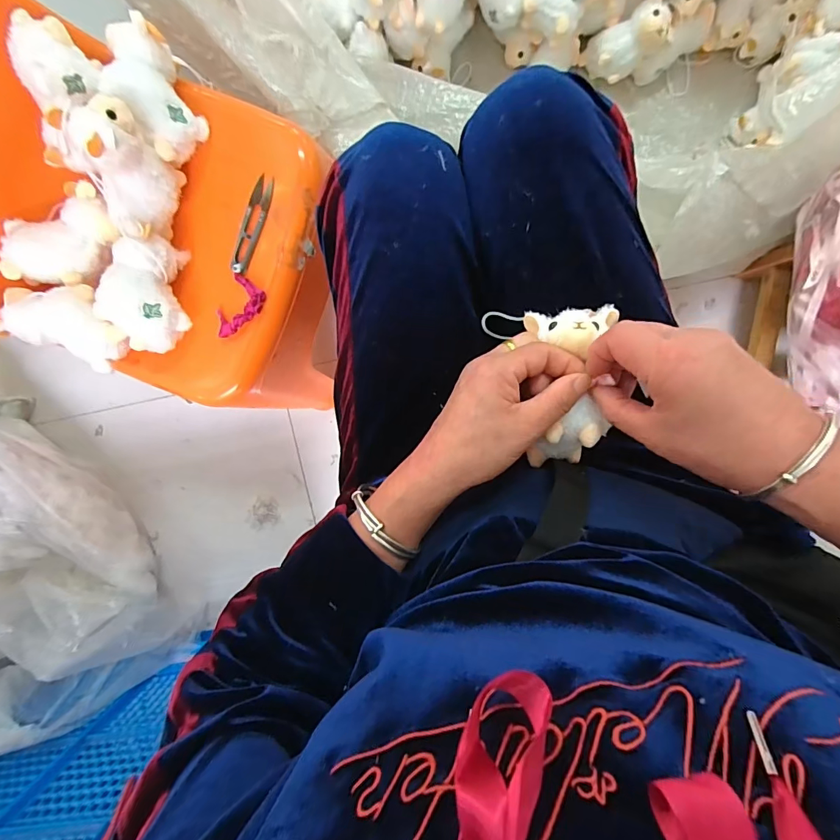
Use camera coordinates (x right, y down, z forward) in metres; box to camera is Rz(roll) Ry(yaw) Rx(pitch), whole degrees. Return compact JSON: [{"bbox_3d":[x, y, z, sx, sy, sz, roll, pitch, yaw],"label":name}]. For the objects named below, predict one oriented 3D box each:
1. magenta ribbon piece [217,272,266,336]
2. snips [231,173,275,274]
[{"bbox_3d":[-0.199,-0.119,0.469,0.045,0.020,0.066,30,100,0],"label":"magenta ribbon piece"},{"bbox_3d":[-0.180,-0.208,0.463,0.022,0.005,0.102,23,100,2],"label":"snips"}]

